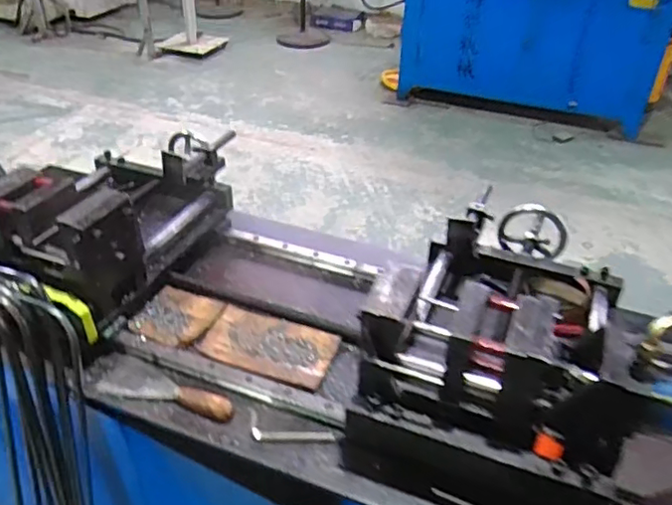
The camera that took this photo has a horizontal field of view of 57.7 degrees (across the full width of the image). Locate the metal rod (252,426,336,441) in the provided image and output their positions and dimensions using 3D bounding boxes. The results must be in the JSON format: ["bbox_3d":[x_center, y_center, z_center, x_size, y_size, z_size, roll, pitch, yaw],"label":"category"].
[{"bbox_3d":[-0.055,0.238,0.791,0.107,0.008,0.019,2,37,1],"label":"metal rod"}]

